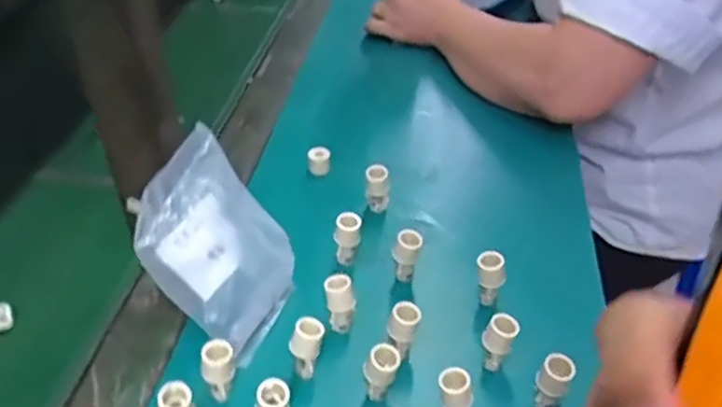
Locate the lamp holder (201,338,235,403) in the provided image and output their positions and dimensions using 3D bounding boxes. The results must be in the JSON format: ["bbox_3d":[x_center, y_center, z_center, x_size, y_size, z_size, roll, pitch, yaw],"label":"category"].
[{"bbox_3d":[-0.091,0.108,0.431,0.019,0.041,0.019,1,39,-1],"label":"lamp holder"}]

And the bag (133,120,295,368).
[{"bbox_3d":[-0.097,0.028,0.481,0.020,0.138,0.107,-21,25,46],"label":"bag"}]

